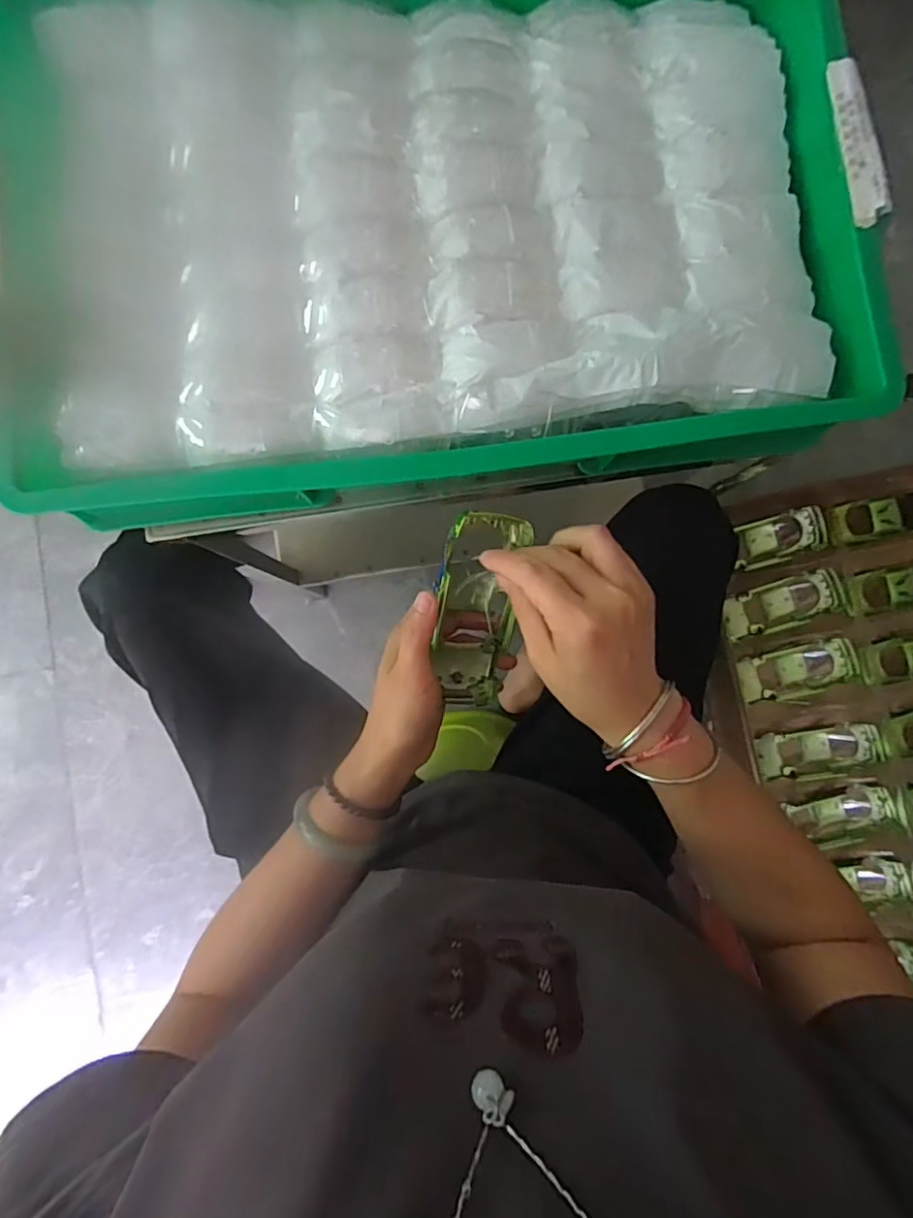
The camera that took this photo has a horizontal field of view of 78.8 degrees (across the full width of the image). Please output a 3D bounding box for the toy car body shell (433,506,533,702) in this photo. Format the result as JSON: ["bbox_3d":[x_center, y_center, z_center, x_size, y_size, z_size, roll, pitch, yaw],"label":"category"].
[{"bbox_3d":[0.016,0.004,0.375,0.054,0.031,0.136,4,111,-1],"label":"toy car body shell"}]

